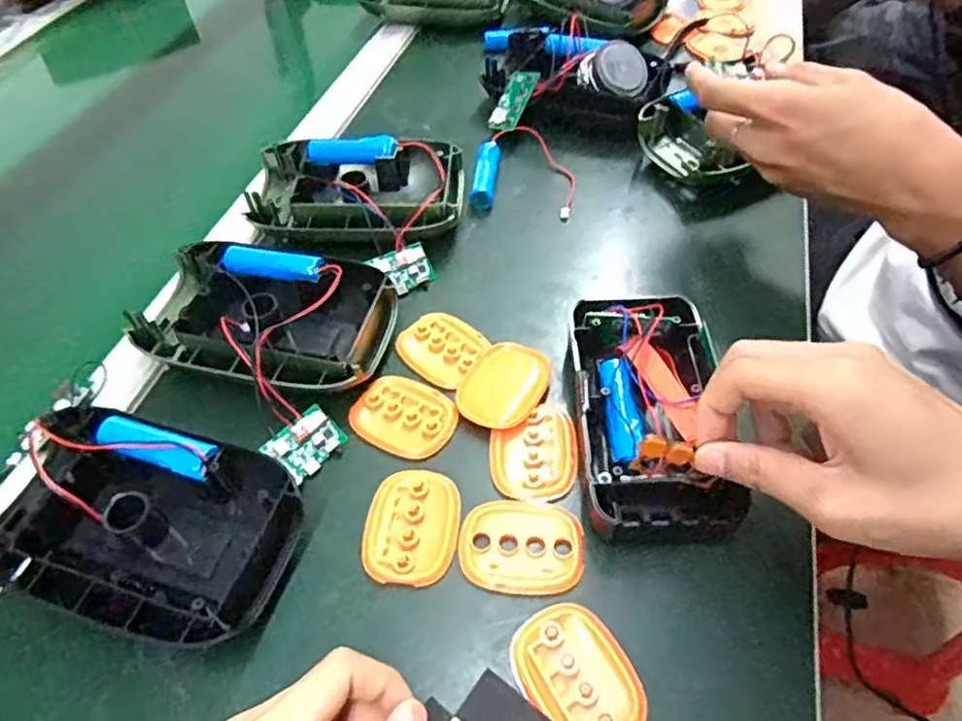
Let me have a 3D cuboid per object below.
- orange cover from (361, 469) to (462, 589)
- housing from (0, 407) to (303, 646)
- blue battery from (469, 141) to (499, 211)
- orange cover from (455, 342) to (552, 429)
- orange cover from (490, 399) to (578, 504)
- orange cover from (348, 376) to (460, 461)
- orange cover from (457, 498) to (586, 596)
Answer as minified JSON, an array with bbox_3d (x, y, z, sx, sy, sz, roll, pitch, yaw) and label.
[{"bbox_3d":[-0.037,0.087,0.337,0.049,0.004,0.061,2,52,6],"label":"orange cover"},{"bbox_3d":[-0.175,0.083,0.326,0.149,0.040,0.098,10,53,12],"label":"housing"},{"bbox_3d":[0.003,-0.151,0.515,0.017,0.022,0.063,3,52,7],"label":"blue battery"},{"bbox_3d":[0.014,0.014,0.387,0.049,0.007,0.060,22,57,20],"label":"orange cover"},{"bbox_3d":[0.029,0.050,0.360,0.048,0.004,0.060,-1,52,4],"label":"orange cover"},{"bbox_3d":[-0.046,0.033,0.381,0.061,0.005,0.045,25,58,22],"label":"orange cover"},{"bbox_3d":[0.021,0.095,0.329,0.063,0.004,0.048,2,52,6],"label":"orange cover"}]

